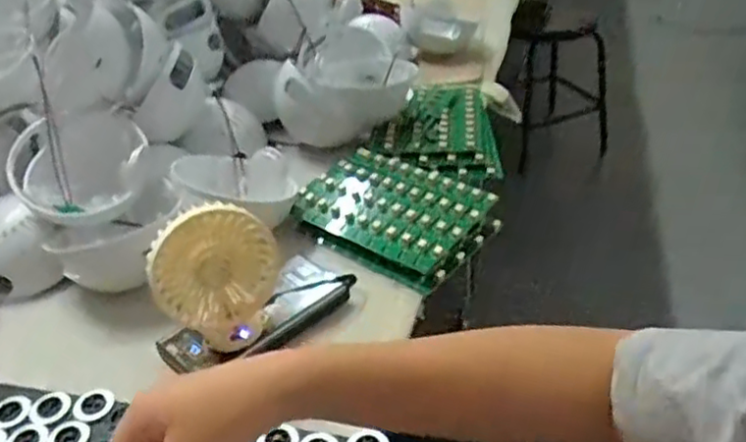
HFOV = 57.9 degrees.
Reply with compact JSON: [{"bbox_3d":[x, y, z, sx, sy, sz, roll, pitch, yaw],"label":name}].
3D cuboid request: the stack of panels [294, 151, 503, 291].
[{"bbox_3d":[0.020,-0.006,0.665,0.187,0.040,0.135,20,41,32],"label":"stack of panels"}]

